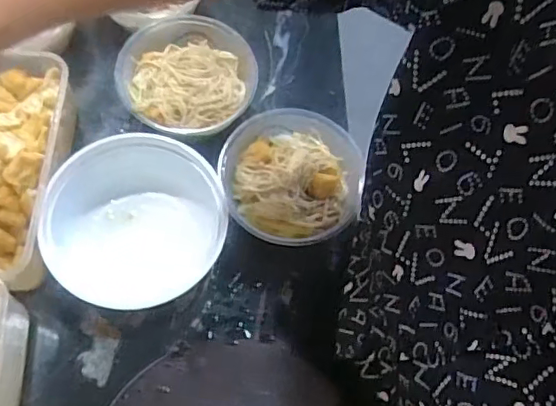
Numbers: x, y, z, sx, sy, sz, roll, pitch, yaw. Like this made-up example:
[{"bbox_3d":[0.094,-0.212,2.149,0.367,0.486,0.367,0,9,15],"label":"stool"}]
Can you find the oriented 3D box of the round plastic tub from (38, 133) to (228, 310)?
[{"bbox_3d":[-0.136,0.023,0.558,0.164,0.069,0.161,1,66,-3],"label":"round plastic tub"}]

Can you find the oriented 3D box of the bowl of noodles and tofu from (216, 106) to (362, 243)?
[{"bbox_3d":[0.010,-0.023,0.583,0.140,0.054,0.133,1,66,-3],"label":"bowl of noodles and tofu"}]

